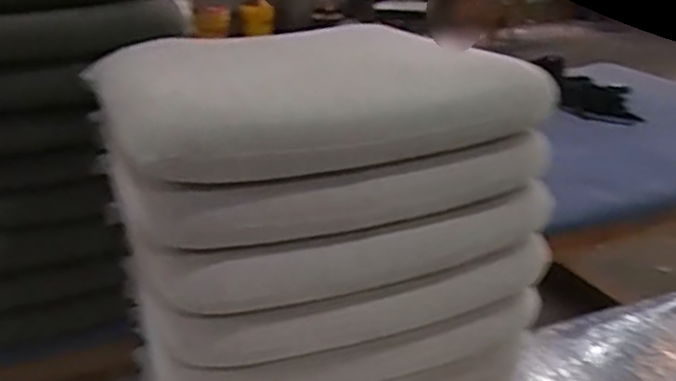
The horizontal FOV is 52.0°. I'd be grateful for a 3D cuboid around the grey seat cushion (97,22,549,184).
[{"bbox_3d":[-0.036,-0.121,0.749,0.392,0.071,0.340,-12,27,-26],"label":"grey seat cushion"}]

